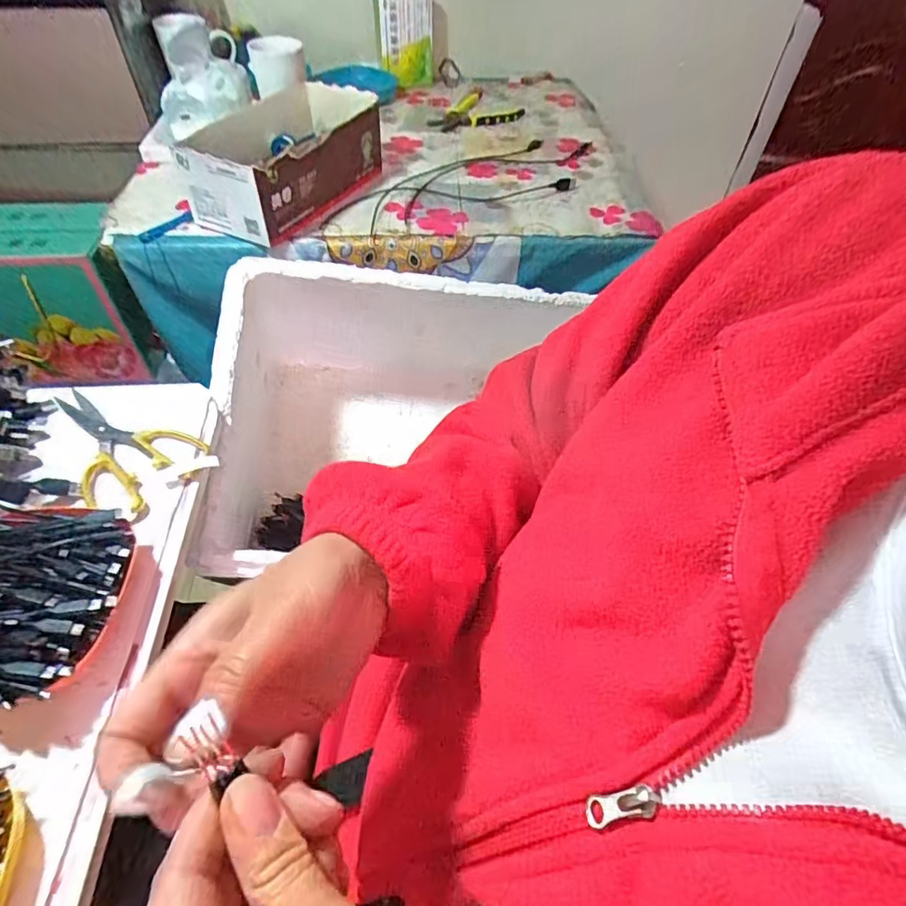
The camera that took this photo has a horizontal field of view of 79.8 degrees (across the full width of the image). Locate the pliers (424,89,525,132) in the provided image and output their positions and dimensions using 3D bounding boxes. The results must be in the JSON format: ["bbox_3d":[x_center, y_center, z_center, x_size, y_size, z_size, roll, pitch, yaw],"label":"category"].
[{"bbox_3d":[0.041,-0.596,0.951,0.167,0.027,0.114,-36,60,-27],"label":"pliers"}]

